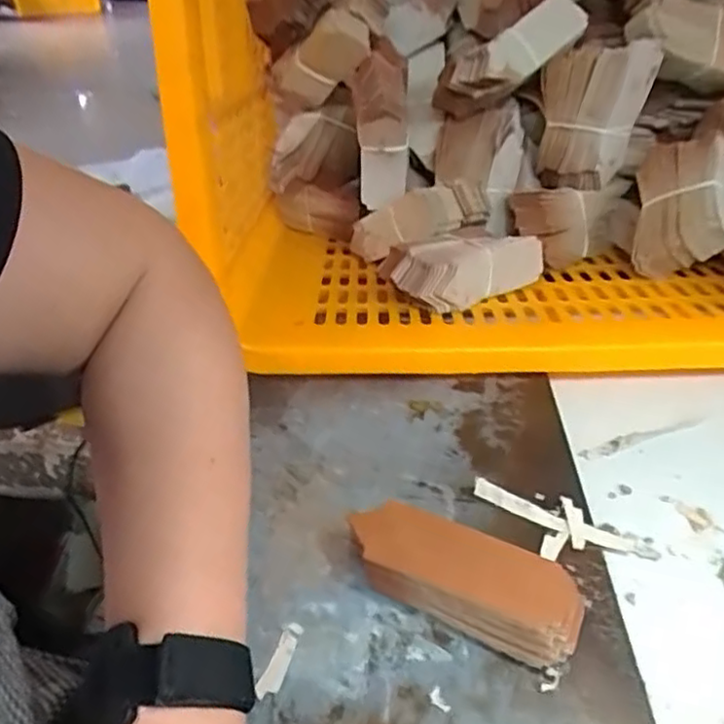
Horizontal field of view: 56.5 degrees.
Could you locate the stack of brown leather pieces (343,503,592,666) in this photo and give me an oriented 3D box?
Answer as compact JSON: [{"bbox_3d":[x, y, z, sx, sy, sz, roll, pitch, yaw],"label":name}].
[{"bbox_3d":[0.051,0.111,0.344,0.116,0.035,0.039,18,43,22],"label":"stack of brown leather pieces"}]

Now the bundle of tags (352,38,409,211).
[{"bbox_3d":[0.016,-0.189,0.556,0.044,0.122,0.053,0,39,3],"label":"bundle of tags"}]

